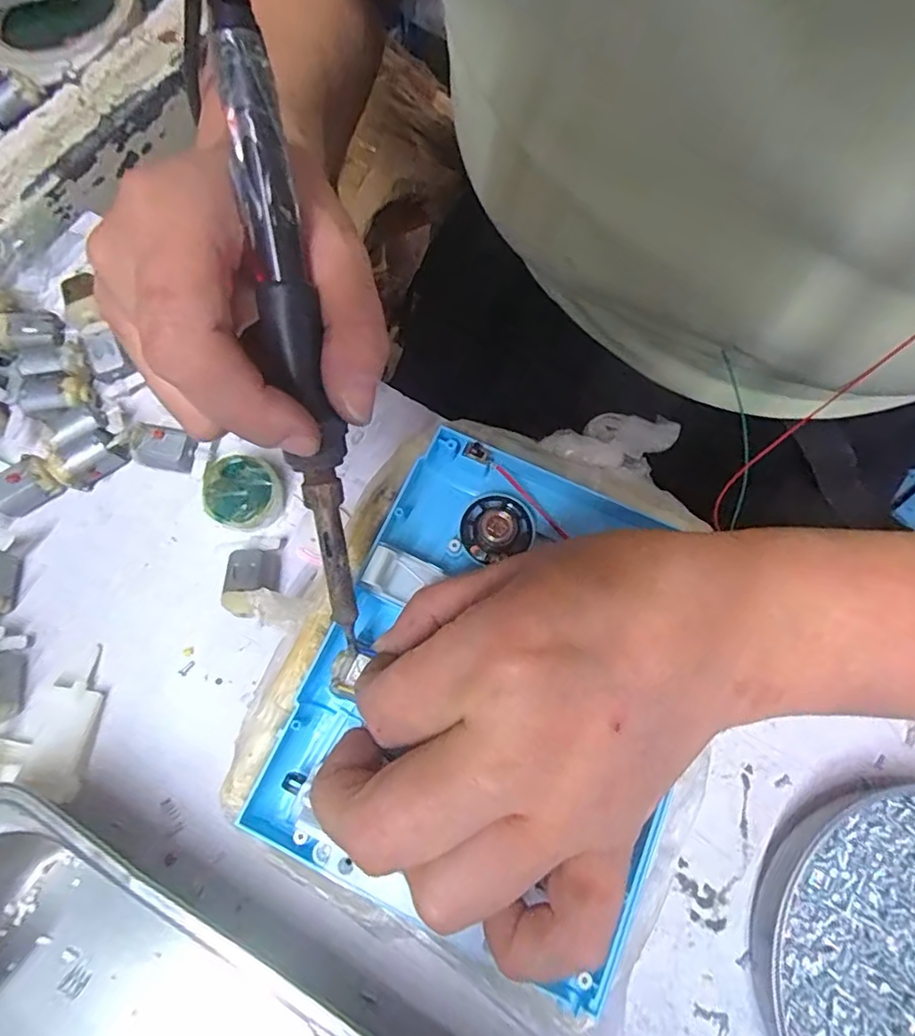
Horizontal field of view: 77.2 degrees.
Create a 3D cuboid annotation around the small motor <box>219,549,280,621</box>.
[{"bbox_3d":[-0.090,0.028,0.248,0.020,0.014,0.029,2,72,-2],"label":"small motor"}]

